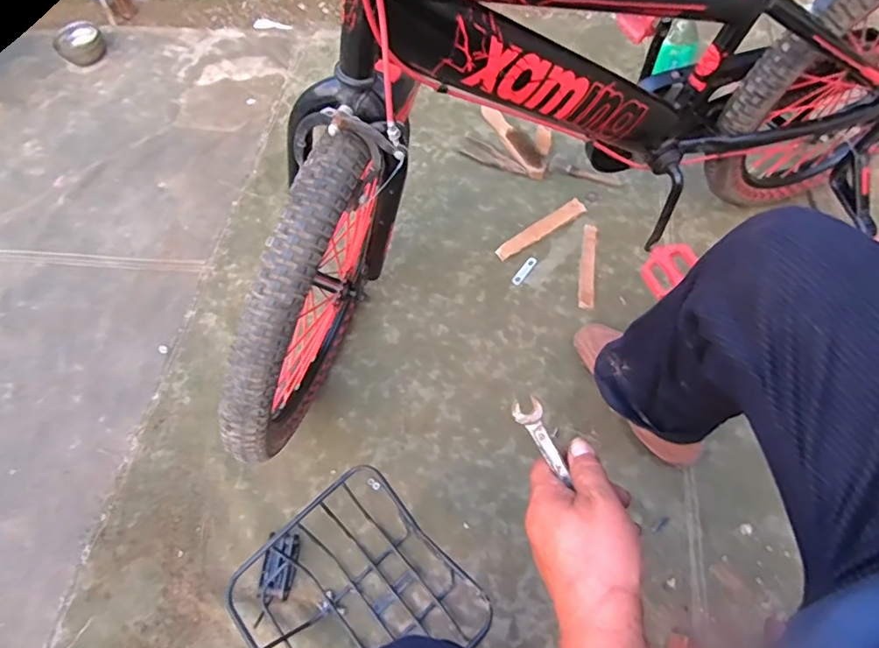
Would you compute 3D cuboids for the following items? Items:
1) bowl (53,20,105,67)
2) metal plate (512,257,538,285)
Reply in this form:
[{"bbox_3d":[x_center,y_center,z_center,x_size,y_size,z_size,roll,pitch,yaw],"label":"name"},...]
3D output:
[{"bbox_3d":[-0.973,-0.757,1.479,0.123,0.056,0.128,-2,60,3],"label":"bowl"},{"bbox_3d":[0.159,-0.099,1.013,0.019,0.004,0.064,40,78,13],"label":"metal plate"}]

